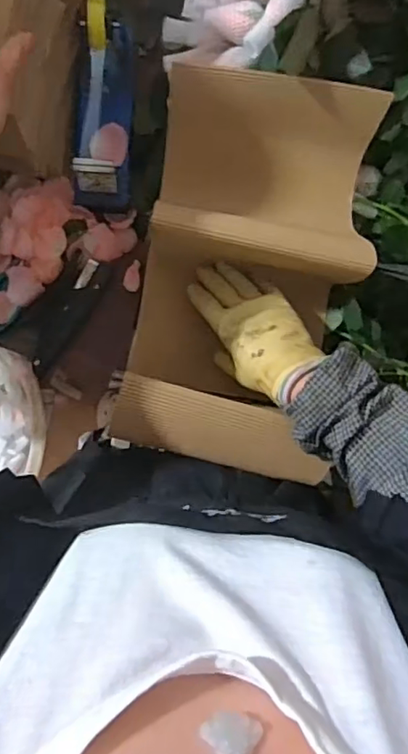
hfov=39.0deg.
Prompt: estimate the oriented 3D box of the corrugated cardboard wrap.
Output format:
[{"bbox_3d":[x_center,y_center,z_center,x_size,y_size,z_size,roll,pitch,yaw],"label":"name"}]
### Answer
[{"bbox_3d":[0.036,-0.106,0.603,0.219,0.136,0.377,16,89,-7],"label":"corrugated cardboard wrap"}]

